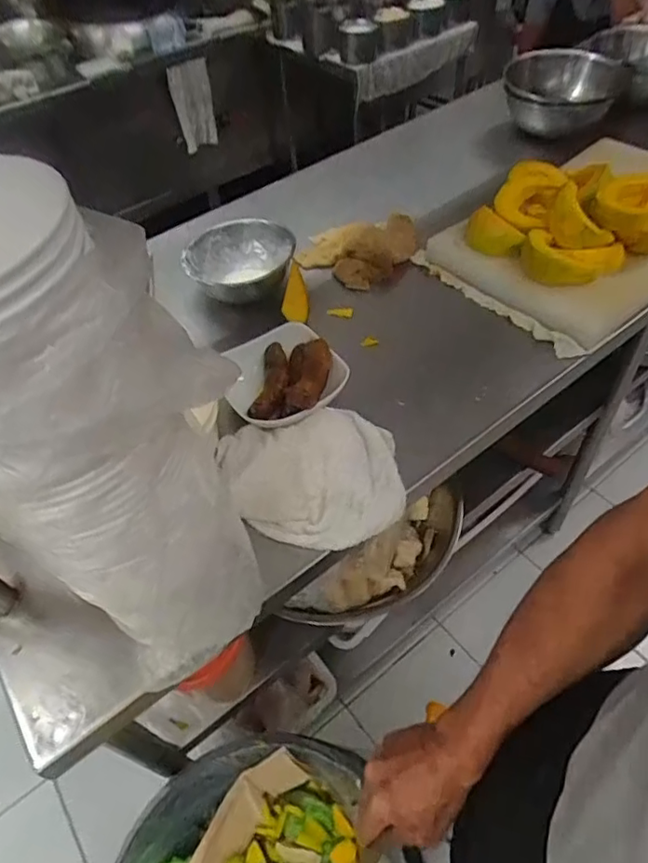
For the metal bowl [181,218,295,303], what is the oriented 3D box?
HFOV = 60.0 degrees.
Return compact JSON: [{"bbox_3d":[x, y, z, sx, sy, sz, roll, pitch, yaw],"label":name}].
[{"bbox_3d":[-0.132,-0.246,0.841,0.136,0.077,0.138,-3,51,4],"label":"metal bowl"}]

